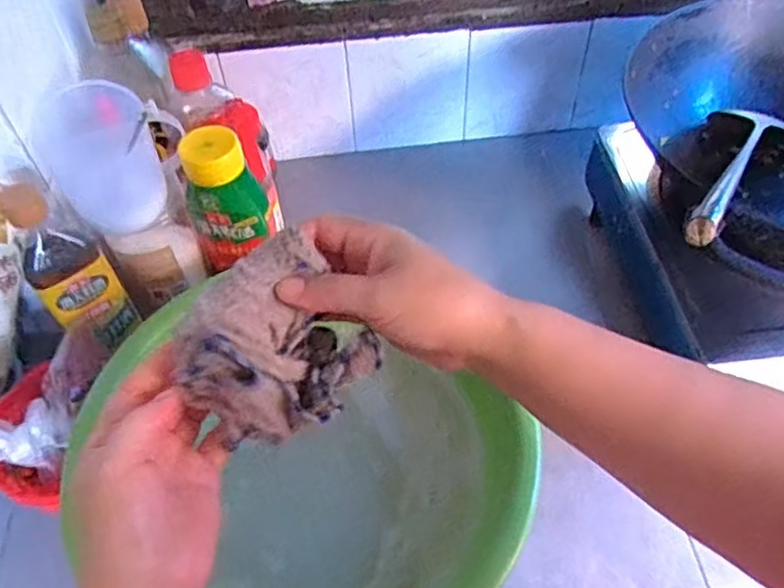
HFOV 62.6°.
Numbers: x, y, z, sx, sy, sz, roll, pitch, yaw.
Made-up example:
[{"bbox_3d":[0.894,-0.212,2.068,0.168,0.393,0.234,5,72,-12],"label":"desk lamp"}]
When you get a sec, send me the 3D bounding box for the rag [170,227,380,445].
[{"bbox_3d":[-0.065,0.030,0.353,0.096,0.089,0.059,-29,56,-18],"label":"rag"}]

